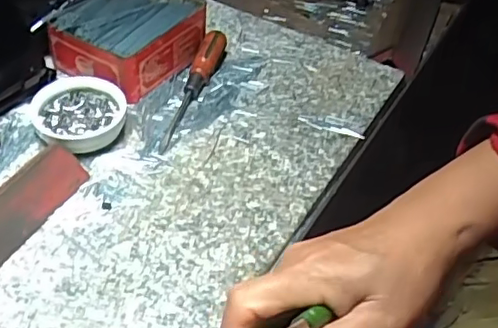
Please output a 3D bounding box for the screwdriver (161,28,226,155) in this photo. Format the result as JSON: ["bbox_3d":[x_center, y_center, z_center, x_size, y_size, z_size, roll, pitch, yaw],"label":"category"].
[{"bbox_3d":[-0.048,-0.069,0.527,0.022,0.027,0.148,13,45,8],"label":"screwdriver"}]

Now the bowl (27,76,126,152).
[{"bbox_3d":[-0.136,-0.039,0.487,0.068,0.028,0.072,3,45,-3],"label":"bowl"}]

